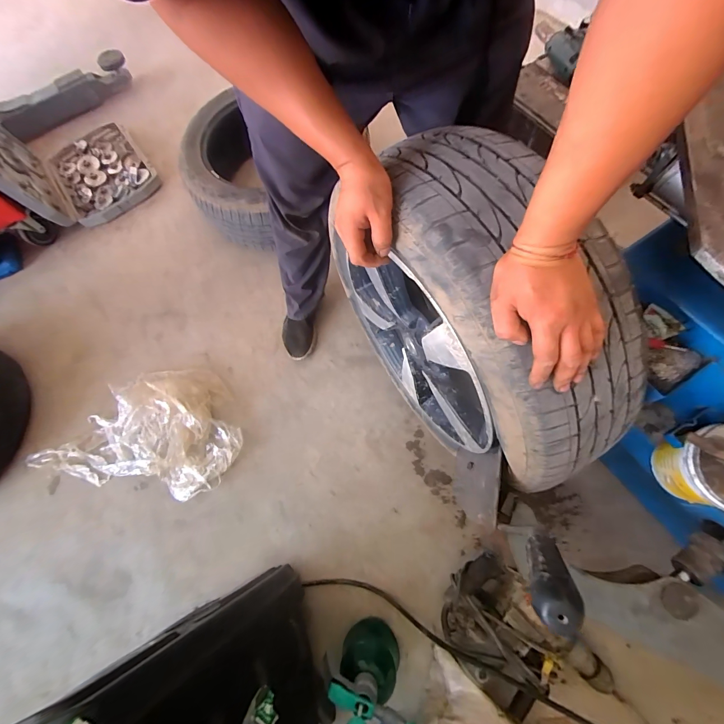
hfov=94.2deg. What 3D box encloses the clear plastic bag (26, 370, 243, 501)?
[{"bbox_3d":[-0.677,0.182,1.009,0.634,0.108,0.372,6,71,8],"label":"clear plastic bag"}]

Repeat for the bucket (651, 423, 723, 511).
[{"bbox_3d":[0.541,0.166,0.519,0.134,0.108,0.123,-9,69,2],"label":"bucket"}]

